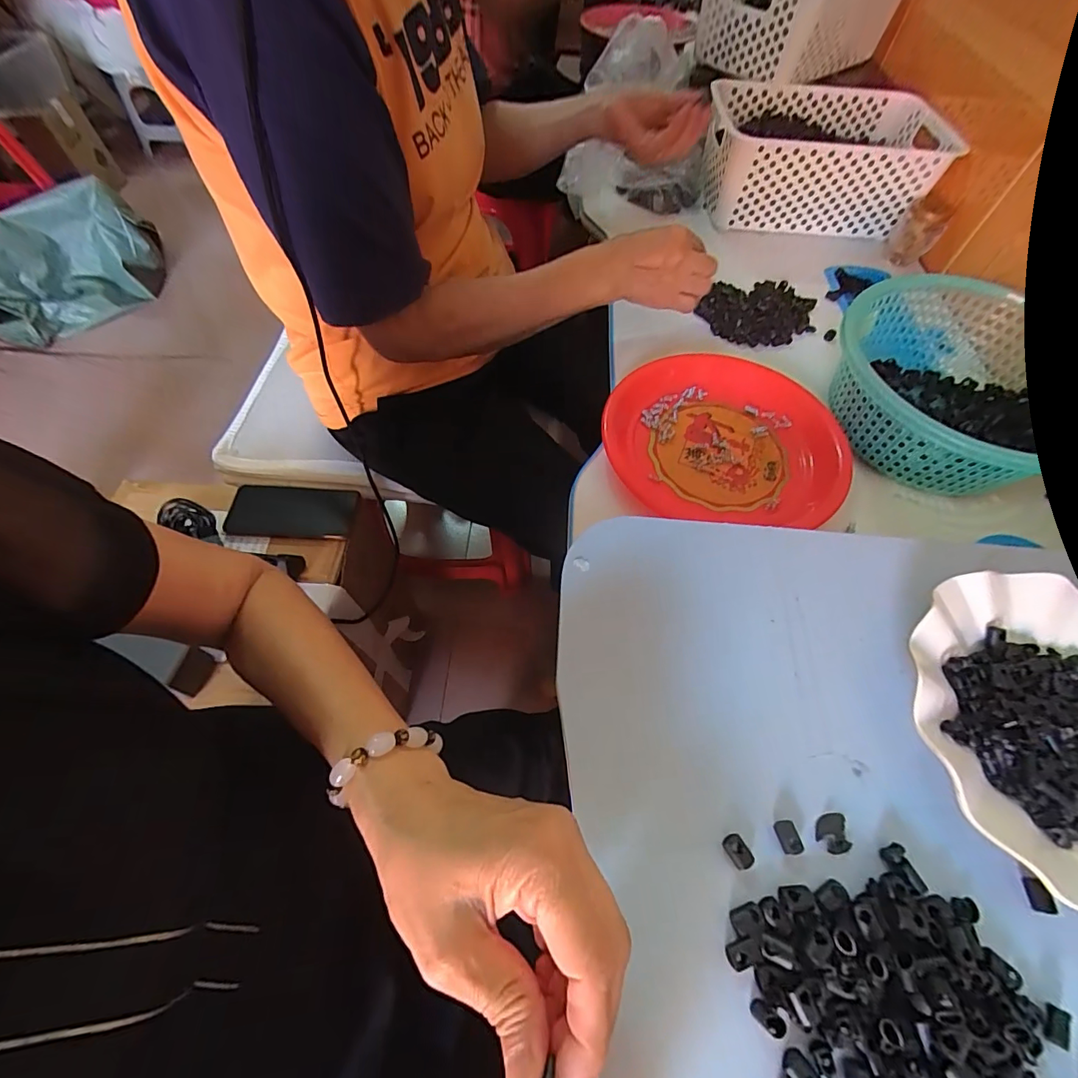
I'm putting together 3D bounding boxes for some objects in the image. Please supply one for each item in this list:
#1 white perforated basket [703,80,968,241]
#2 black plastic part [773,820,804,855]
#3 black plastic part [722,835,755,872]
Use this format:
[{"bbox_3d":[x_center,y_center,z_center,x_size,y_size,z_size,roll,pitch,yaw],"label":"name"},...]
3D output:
[{"bbox_3d":[0.384,-0.530,0.659,0.287,0.115,0.187,1,59,-1],"label":"white perforated basket"},{"bbox_3d":[0.135,0.160,0.250,0.011,0.005,0.015,-13,60,-9],"label":"black plastic part"},{"bbox_3d":[0.106,0.166,0.247,0.010,0.005,0.015,-24,62,-15],"label":"black plastic part"}]

